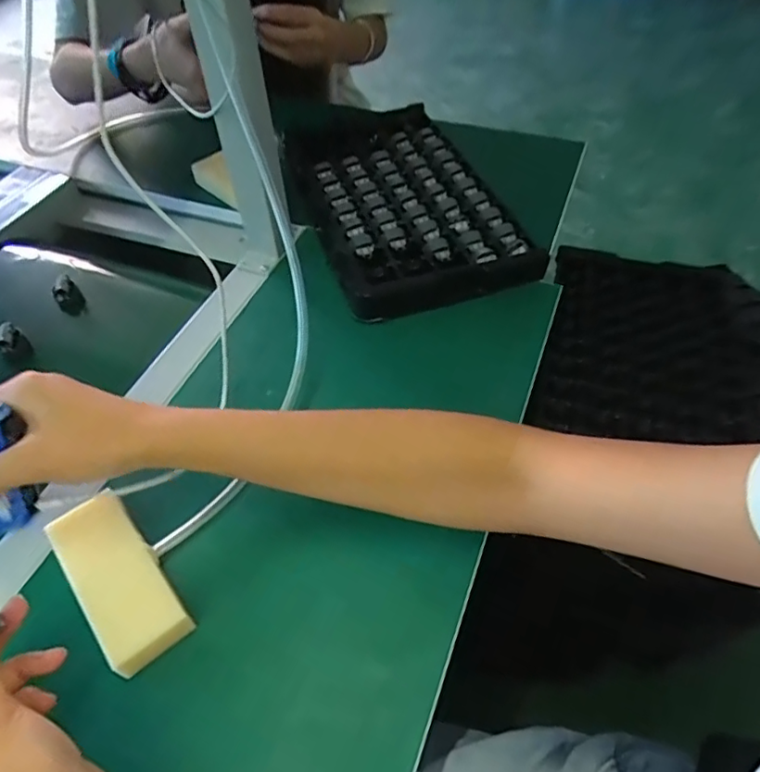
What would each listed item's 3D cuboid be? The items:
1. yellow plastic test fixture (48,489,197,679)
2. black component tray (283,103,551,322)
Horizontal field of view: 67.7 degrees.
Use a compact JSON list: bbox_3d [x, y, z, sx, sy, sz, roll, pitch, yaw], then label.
[{"bbox_3d":[-0.177,0.129,0.384,0.049,0.025,0.118,-32,58,-22],"label":"yellow plastic test fixture"},{"bbox_3d":[0.018,-0.222,0.654,0.203,0.032,0.366,-17,53,-12],"label":"black component tray"}]

